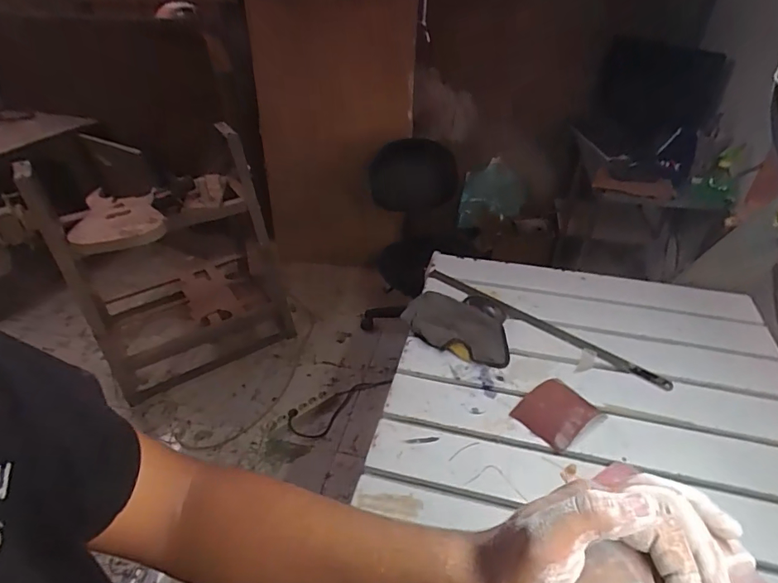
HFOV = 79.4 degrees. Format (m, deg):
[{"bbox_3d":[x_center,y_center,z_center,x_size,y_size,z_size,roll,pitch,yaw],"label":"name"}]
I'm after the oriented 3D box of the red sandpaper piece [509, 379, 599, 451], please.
[{"bbox_3d":[0.266,0.193,0.760,0.103,0.033,0.101,-26,44,-29],"label":"red sandpaper piece"}]

